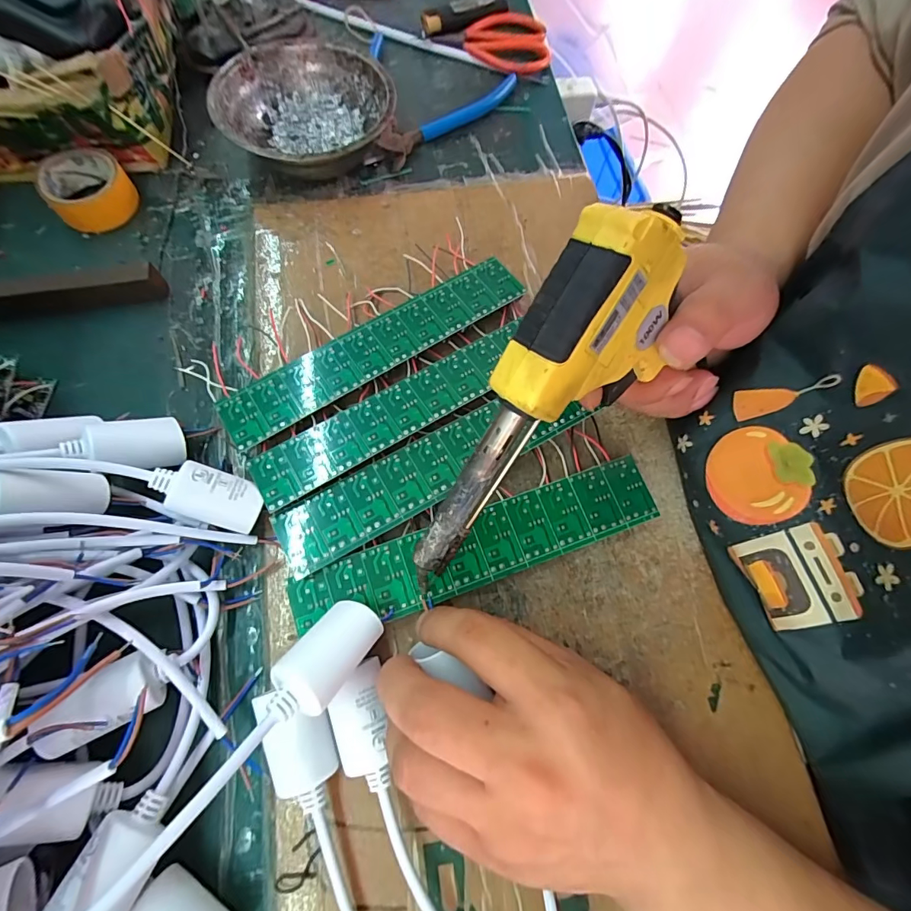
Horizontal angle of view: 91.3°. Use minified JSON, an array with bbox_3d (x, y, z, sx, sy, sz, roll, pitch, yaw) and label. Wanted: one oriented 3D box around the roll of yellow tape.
[{"bbox_3d":[-0.258,-0.188,0.315,0.052,0.025,0.052,1,71,-2],"label":"roll of yellow tape"}]

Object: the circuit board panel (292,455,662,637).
[{"bbox_3d":[0.014,0.049,0.241,0.199,0.004,0.038,-18,75,-8],"label":"circuit board panel"}]

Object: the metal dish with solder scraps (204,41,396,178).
[{"bbox_3d":[-0.109,-0.250,0.332,0.121,0.040,0.123,1,71,-2],"label":"metal dish with solder scraps"}]

